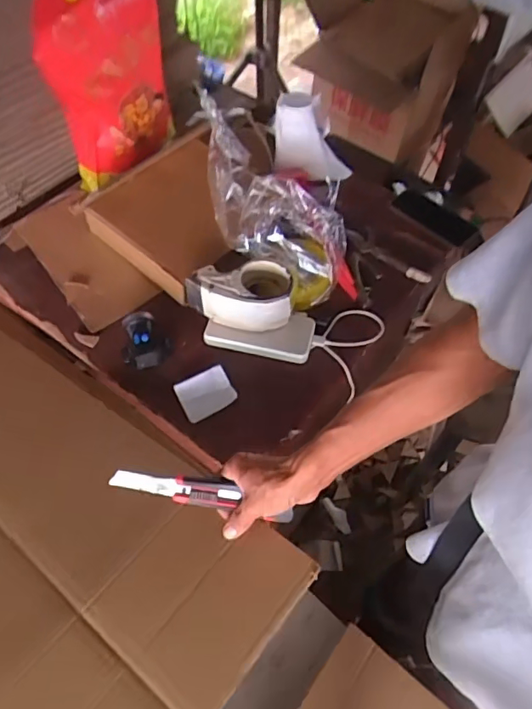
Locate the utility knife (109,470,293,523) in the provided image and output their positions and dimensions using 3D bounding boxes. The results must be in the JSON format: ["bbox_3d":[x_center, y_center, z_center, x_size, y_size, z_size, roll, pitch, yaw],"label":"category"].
[{"bbox_3d":[-0.072,0.155,0.597,0.204,0.022,0.029,11,56,1],"label":"utility knife"}]

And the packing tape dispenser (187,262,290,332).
[{"bbox_3d":[-0.044,-0.091,0.830,0.163,0.091,0.096,0,56,-2],"label":"packing tape dispenser"}]

